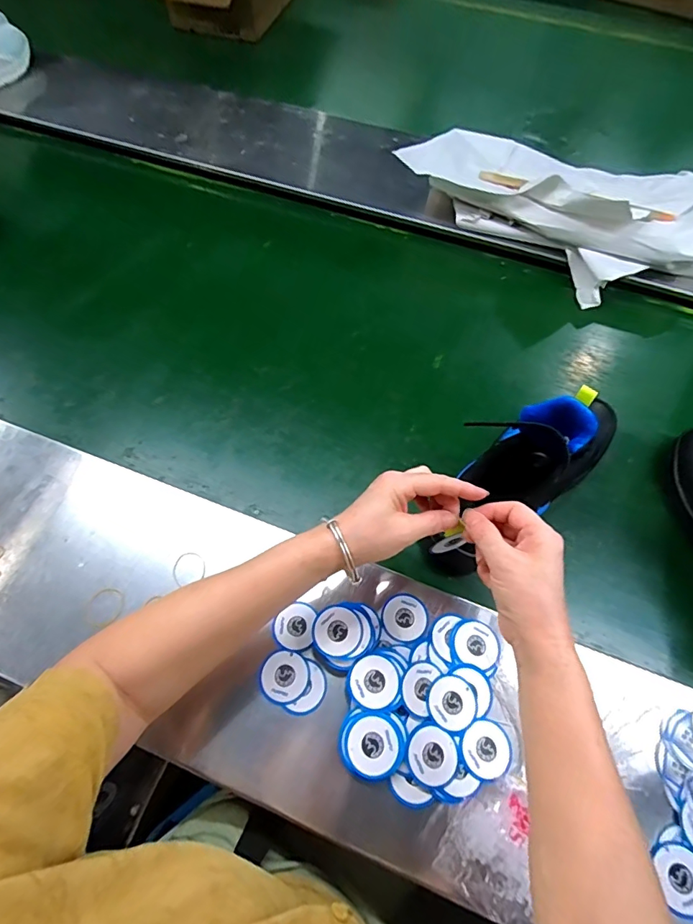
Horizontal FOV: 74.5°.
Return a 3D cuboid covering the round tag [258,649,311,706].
[{"bbox_3d":[-0.059,0.206,0.437,0.046,0.004,0.047,1,65,-2],"label":"round tag"}]

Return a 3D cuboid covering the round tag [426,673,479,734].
[{"bbox_3d":[0.098,0.223,0.421,0.045,0.004,0.046,1,65,-2],"label":"round tag"}]

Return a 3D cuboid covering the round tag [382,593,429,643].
[{"bbox_3d":[0.061,0.161,0.472,0.045,0.006,0.047,1,65,-2],"label":"round tag"}]

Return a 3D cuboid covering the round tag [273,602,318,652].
[{"bbox_3d":[-0.052,0.167,0.465,0.039,0.006,0.046,13,65,4],"label":"round tag"}]

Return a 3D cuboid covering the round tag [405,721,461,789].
[{"bbox_3d":[0.076,0.259,0.403,0.046,0.007,0.047,1,65,-2],"label":"round tag"}]

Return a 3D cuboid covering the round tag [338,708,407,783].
[{"bbox_3d":[0.023,0.249,0.401,0.058,0.006,0.052,7,57,2],"label":"round tag"}]

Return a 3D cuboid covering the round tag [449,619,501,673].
[{"bbox_3d":[0.129,0.181,0.453,0.050,0.004,0.044,20,58,2],"label":"round tag"}]

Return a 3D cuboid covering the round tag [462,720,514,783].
[{"bbox_3d":[0.127,0.259,0.411,0.043,0.008,0.045,1,65,-2],"label":"round tag"}]

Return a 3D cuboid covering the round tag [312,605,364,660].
[{"bbox_3d":[-0.008,0.165,0.443,0.047,0.005,0.048,-2,61,3],"label":"round tag"}]

